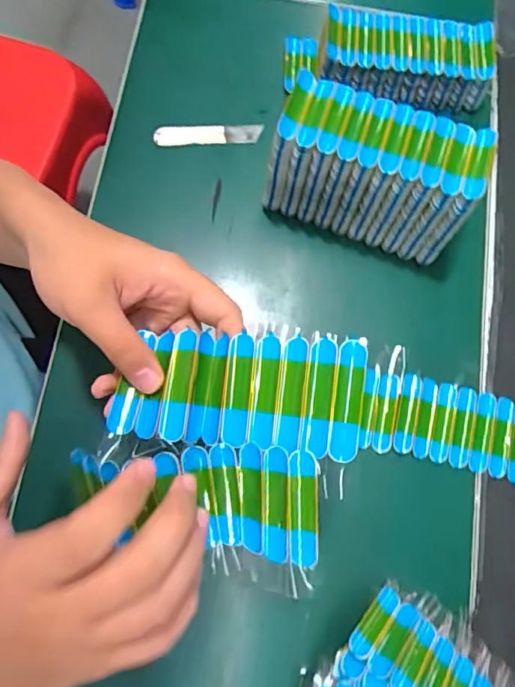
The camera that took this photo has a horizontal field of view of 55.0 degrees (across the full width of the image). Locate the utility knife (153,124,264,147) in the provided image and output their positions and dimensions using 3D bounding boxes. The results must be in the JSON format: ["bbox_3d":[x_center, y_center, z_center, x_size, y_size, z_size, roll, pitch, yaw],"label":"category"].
[{"bbox_3d":[-0.045,-0.190,0.448,0.096,0.006,0.018,-1,76,-4],"label":"utility knife"}]

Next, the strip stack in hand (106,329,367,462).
[{"bbox_3d":[-0.012,0.026,0.274,0.135,0.016,0.063,0,77,13],"label":"strip stack in hand"}]

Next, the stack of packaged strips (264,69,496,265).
[{"bbox_3d":[0.090,-0.136,0.394,0.152,0.096,0.074,20,76,2],"label":"stack of packaged strips"}]

